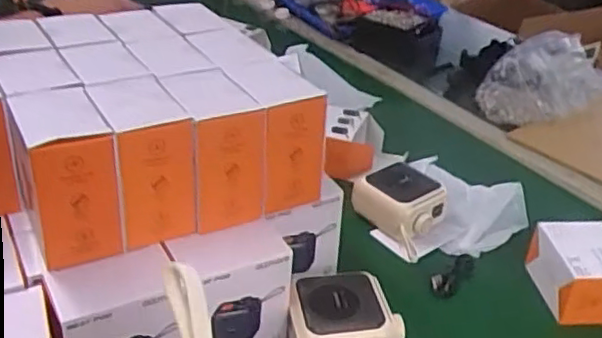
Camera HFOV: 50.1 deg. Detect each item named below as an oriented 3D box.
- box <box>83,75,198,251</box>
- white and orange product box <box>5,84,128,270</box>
[{"bbox_3d":[-0.140,-0.010,0.561,0.063,0.106,0.105,-14,34,-27],"label":"box"},{"bbox_3d":[-0.196,0.004,0.534,0.065,0.112,0.102,-16,35,-29],"label":"white and orange product box"}]

